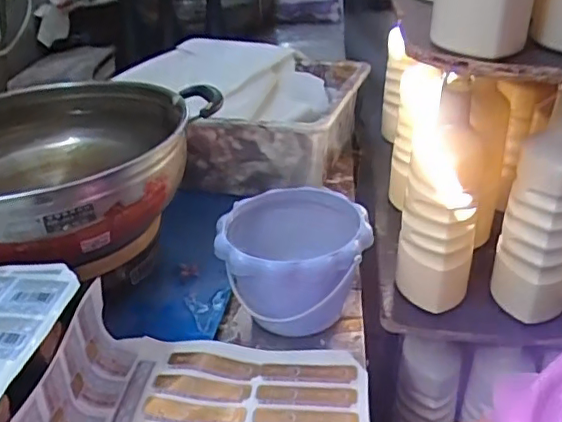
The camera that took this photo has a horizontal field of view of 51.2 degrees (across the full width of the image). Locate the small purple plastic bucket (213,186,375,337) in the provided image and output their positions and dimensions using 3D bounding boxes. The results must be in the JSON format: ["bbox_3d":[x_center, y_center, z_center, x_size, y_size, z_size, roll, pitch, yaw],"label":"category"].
[{"bbox_3d":[0.013,0.061,0.637,0.150,0.121,0.147,-1,30,1],"label":"small purple plastic bucket"}]

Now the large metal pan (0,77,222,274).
[{"bbox_3d":[-0.280,-0.059,0.685,0.348,0.101,0.347,-1,30,1],"label":"large metal pan"}]

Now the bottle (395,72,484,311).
[{"bbox_3d":[0.158,-0.009,0.571,0.075,0.221,0.070,8,31,16],"label":"bottle"}]

